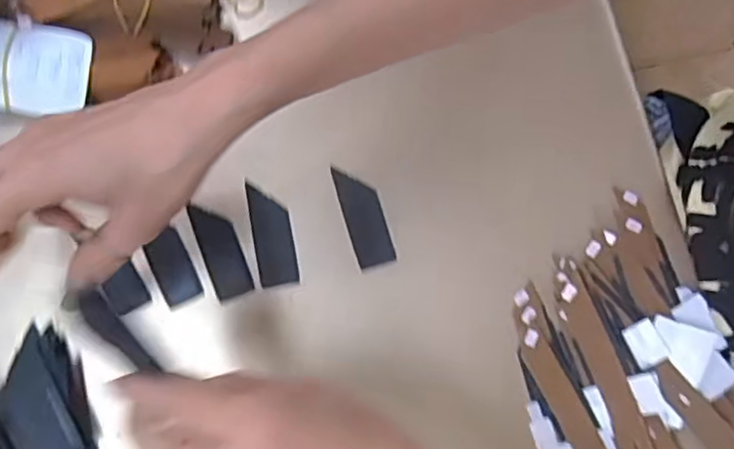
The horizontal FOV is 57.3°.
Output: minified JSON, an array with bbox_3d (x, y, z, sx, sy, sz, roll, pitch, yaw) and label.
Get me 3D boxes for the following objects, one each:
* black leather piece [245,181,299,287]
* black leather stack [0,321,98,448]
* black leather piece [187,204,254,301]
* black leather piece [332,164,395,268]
[{"bbox_3d":[-0.057,0.006,0.405,0.023,0.005,0.062,-10,78,-2],"label":"black leather piece"},{"bbox_3d":[-0.177,0.101,0.374,0.041,0.023,0.088,-16,78,-4],"label":"black leather stack"},{"bbox_3d":[-0.088,0.014,0.404,0.022,0.004,0.059,-21,82,-6],"label":"black leather piece"},{"bbox_3d":[-0.002,-0.006,0.407,0.023,0.004,0.062,-17,78,-4],"label":"black leather piece"}]

